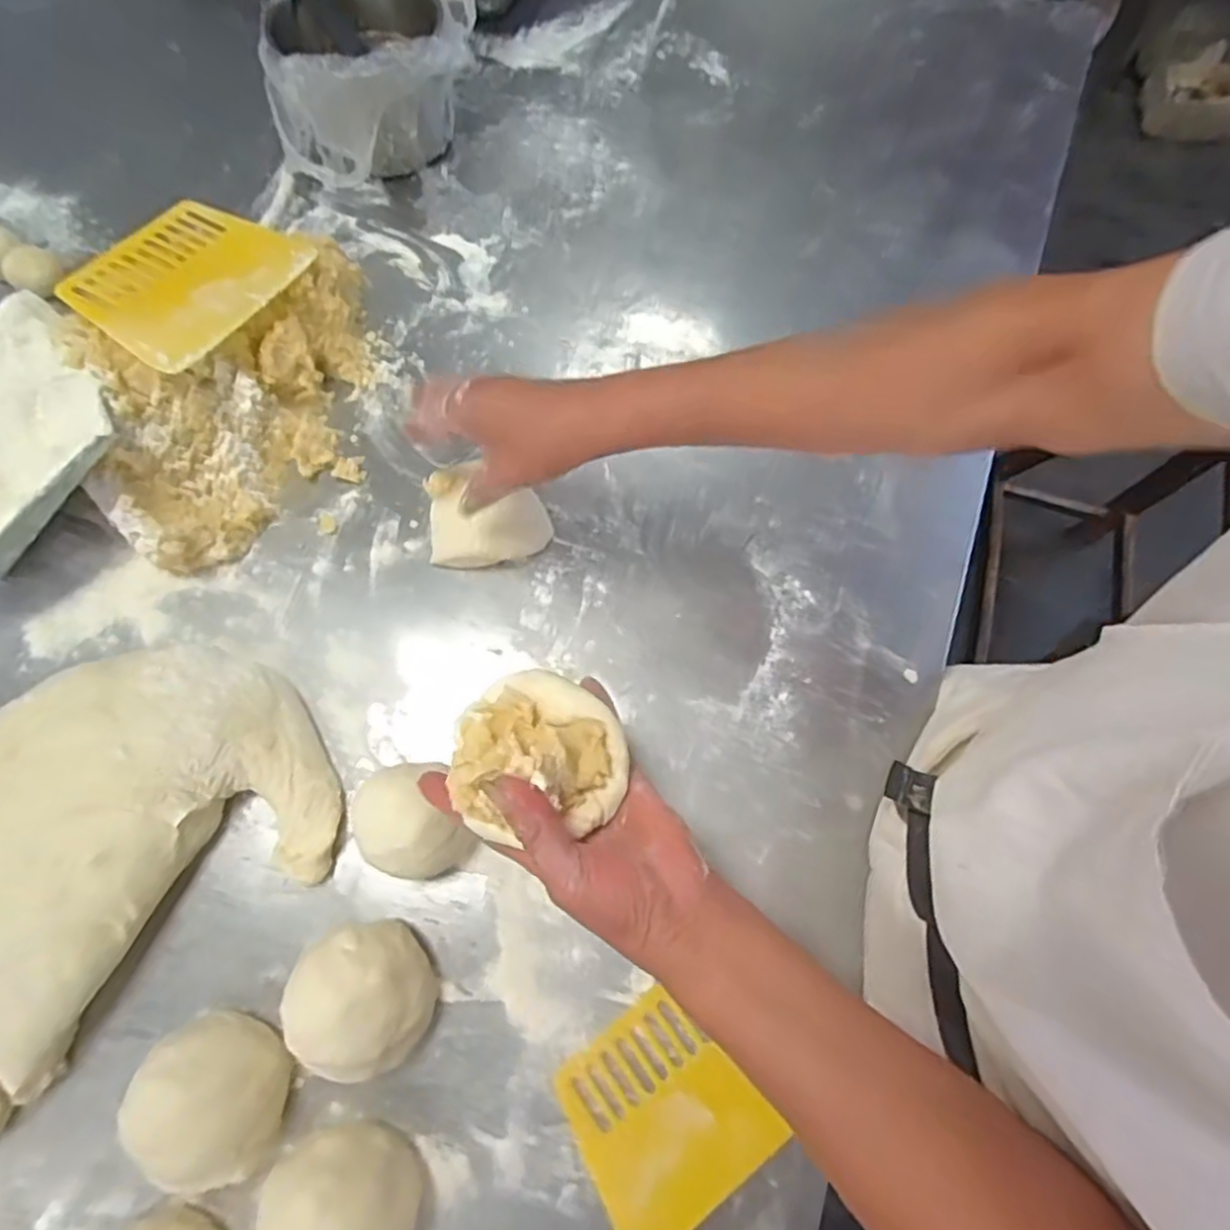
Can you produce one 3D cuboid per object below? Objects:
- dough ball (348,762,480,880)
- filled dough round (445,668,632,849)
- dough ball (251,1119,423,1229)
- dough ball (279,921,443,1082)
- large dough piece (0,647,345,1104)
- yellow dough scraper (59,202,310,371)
[{"bbox_3d":[-0.137,0.142,0.470,0.068,0.055,0.076,-25,74,-10],"label":"dough ball"},{"bbox_3d":[-0.041,0.077,0.374,0.085,0.039,0.092,1,71,-2],"label":"filled dough round"},{"bbox_3d":[-0.159,0.343,0.397,0.088,0.069,0.075,38,74,10],"label":"dough ball"},{"bbox_3d":[-0.158,0.239,0.434,0.077,0.060,0.082,1,71,-2],"label":"dough ball"},{"bbox_3d":[-0.357,0.150,0.453,0.312,0.063,0.223,-37,77,-14],"label":"large dough piece"},{"bbox_3d":[-0.333,-0.267,0.542,0.110,0.007,0.170,30,59,-5],"label":"yellow dough scraper"}]

